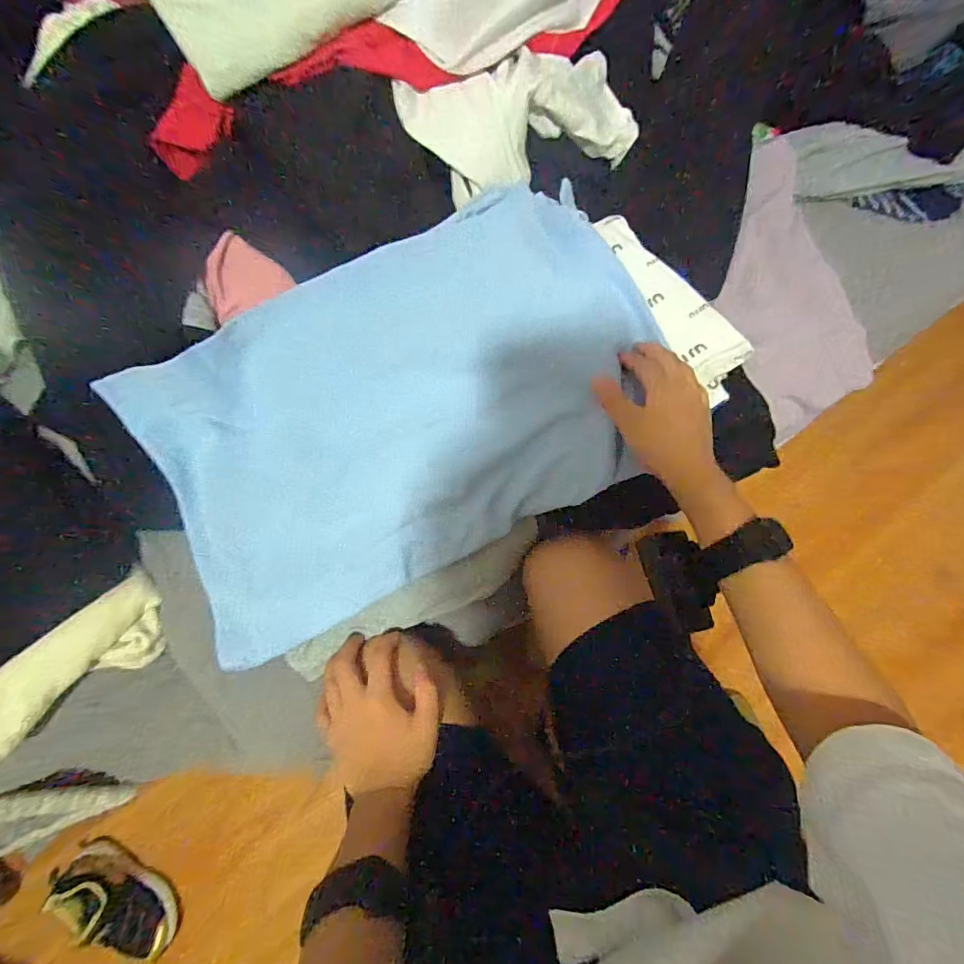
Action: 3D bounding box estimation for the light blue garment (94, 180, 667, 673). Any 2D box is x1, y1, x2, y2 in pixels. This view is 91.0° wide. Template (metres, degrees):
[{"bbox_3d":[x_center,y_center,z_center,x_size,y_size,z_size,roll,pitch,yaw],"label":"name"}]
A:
[{"bbox_3d":[-0.071,-0.058,0.402,0.423,0.079,0.259,-26,80,-6],"label":"light blue garment"}]

